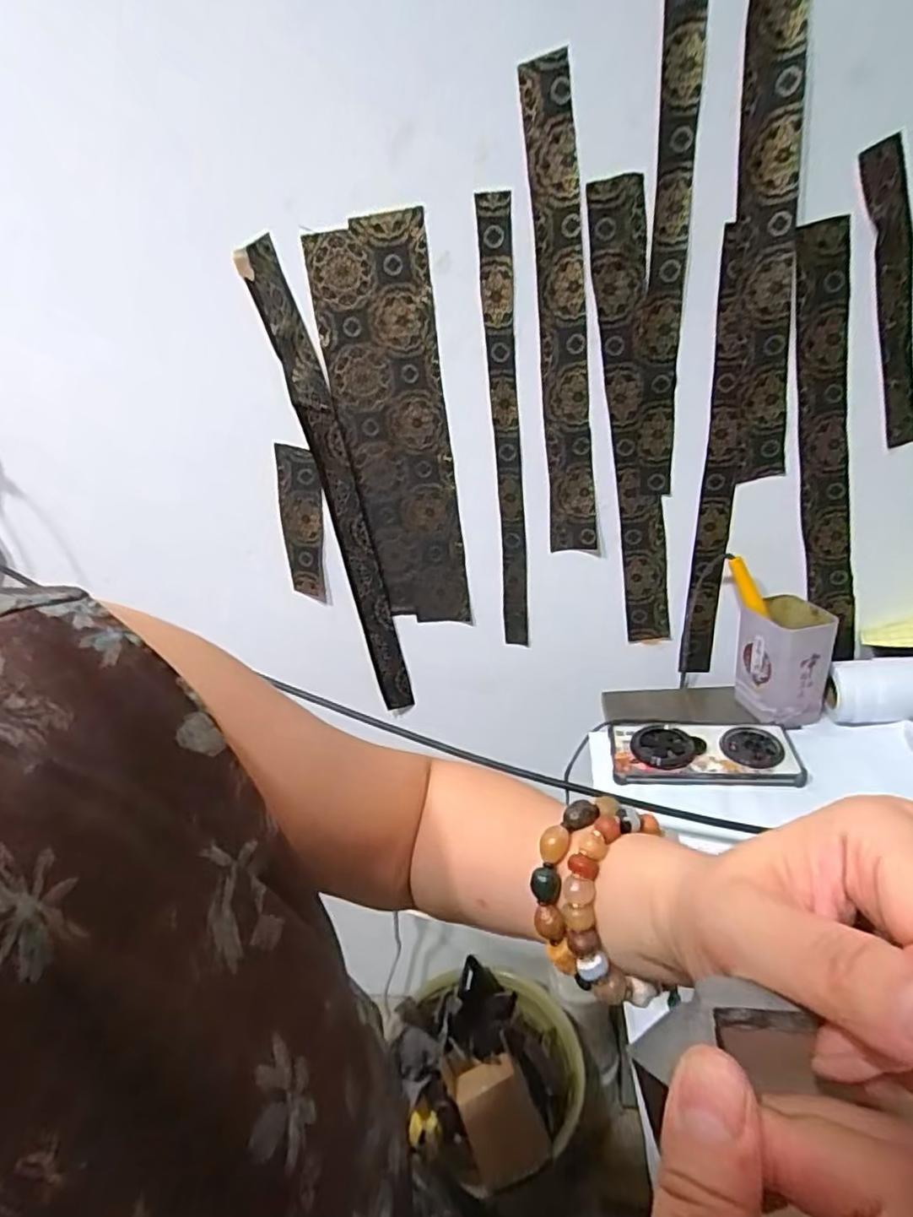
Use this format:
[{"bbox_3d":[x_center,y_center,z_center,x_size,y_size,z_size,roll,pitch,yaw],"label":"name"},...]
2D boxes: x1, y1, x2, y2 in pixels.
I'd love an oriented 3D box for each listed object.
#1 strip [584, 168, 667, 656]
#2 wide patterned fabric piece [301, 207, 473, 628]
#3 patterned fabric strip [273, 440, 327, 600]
[{"bbox_3d":[0.175,-0.164,0.616,0.046,0.440,0.009,-7,25,10],"label":"strip"},{"bbox_3d":[-0.064,-0.170,0.647,0.113,0.399,0.009,-4,24,8],"label":"wide patterned fabric piece"},{"bbox_3d":[-0.174,-0.092,0.698,0.051,0.174,0.005,8,27,9],"label":"patterned fabric strip"}]

